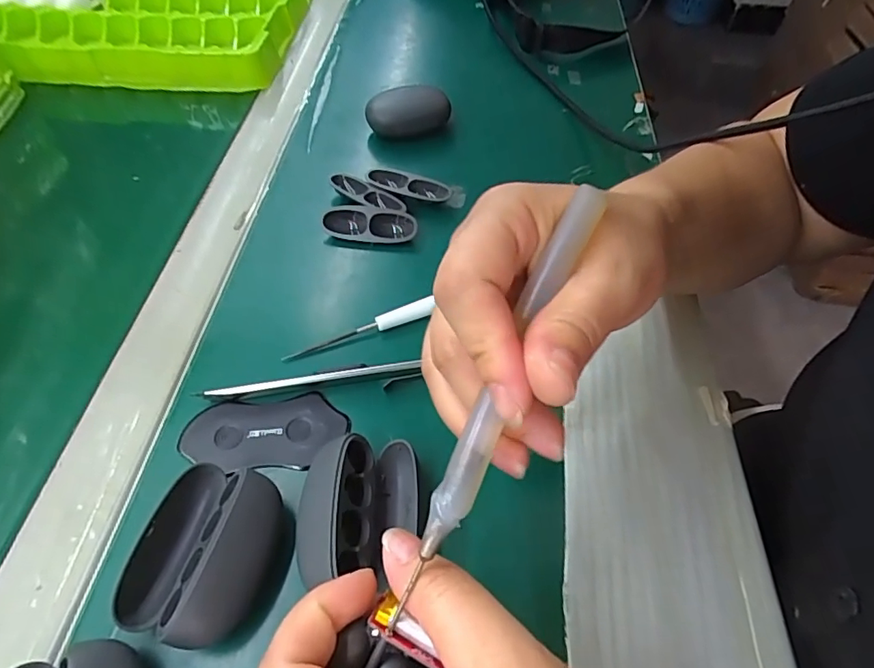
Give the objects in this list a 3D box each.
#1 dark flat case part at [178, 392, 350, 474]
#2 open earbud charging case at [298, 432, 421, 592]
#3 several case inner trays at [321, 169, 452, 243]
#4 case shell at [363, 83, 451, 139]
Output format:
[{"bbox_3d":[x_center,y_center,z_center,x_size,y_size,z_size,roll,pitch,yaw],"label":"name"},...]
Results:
[{"bbox_3d":[-0.088,0.049,0.265,0.080,0.004,0.038,-6,55,-7],"label":"dark flat case part"},{"bbox_3d":[-0.034,0.076,0.229,0.052,0.035,0.063,-2,54,-4],"label":"open earbud charging case"},{"bbox_3d":[-0.034,-0.090,0.363,0.081,0.017,0.064,2,54,-1],"label":"several case inner trays"},{"bbox_3d":[-0.023,-0.177,0.415,0.065,0.025,0.036,-16,56,-14],"label":"case shell"}]

